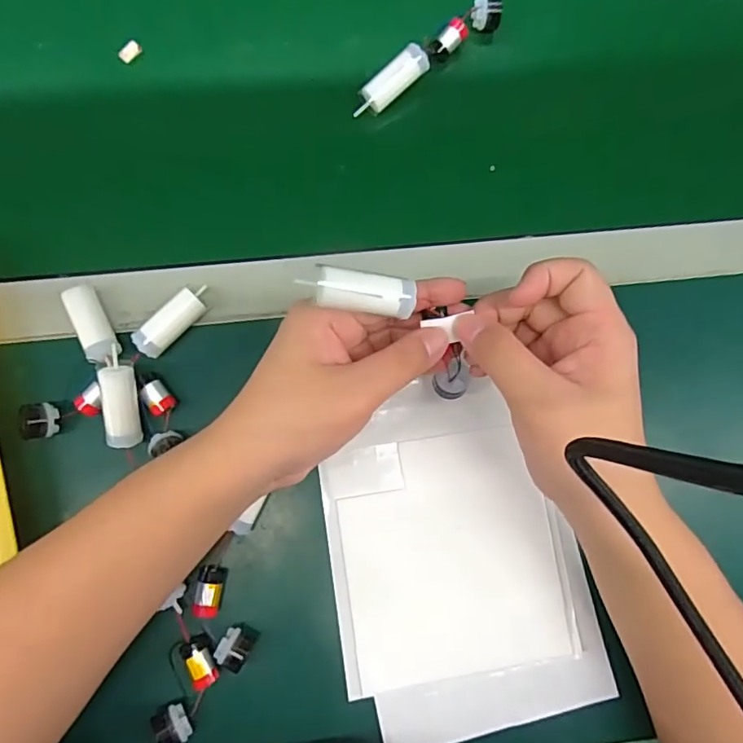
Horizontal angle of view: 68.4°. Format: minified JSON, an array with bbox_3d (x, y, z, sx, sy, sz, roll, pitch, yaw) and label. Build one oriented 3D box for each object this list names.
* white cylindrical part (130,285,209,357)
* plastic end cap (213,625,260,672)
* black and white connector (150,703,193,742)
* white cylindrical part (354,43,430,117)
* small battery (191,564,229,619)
[{"bbox_3d":[-0.128,-0.032,0.357,0.055,0.020,0.018,-43,87,-9],"label":"white cylindrical part"},{"bbox_3d":[-0.081,0.166,0.330,0.019,0.021,0.020,32,80,1],"label":"plastic end cap"},{"bbox_3d":[-0.115,0.206,0.319,0.016,0.017,0.020,-30,84,-8],"label":"black and white connector"},{"bbox_3d":[0.013,-0.205,0.388,0.060,0.016,0.019,-40,86,7],"label":"white cylindrical part"},{"bbox_3d":[-0.099,0.135,0.333,0.014,0.014,0.028,11,80,-2],"label":"small battery"}]

